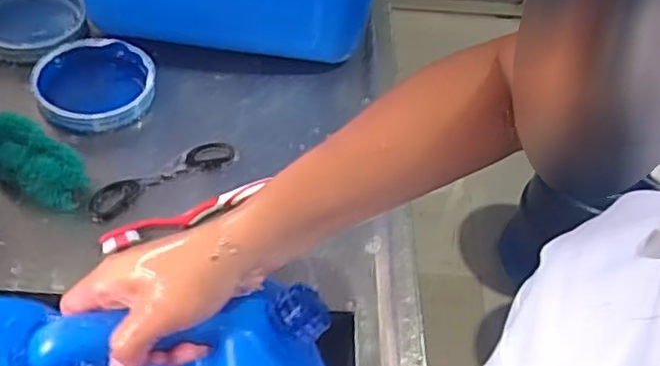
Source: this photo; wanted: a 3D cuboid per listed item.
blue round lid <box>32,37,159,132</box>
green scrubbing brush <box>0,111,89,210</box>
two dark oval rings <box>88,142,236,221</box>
[{"bbox_3d":[-0.244,-0.105,0.682,0.117,0.020,0.118,3,50,-4],"label":"blue round lid"},{"bbox_3d":[-0.270,-0.020,0.603,0.115,0.038,0.060,30,53,18],"label":"green scrubbing brush"},{"bbox_3d":[-0.160,-0.007,0.634,0.152,0.013,0.034,-31,59,-28],"label":"two dark oval rings"}]

